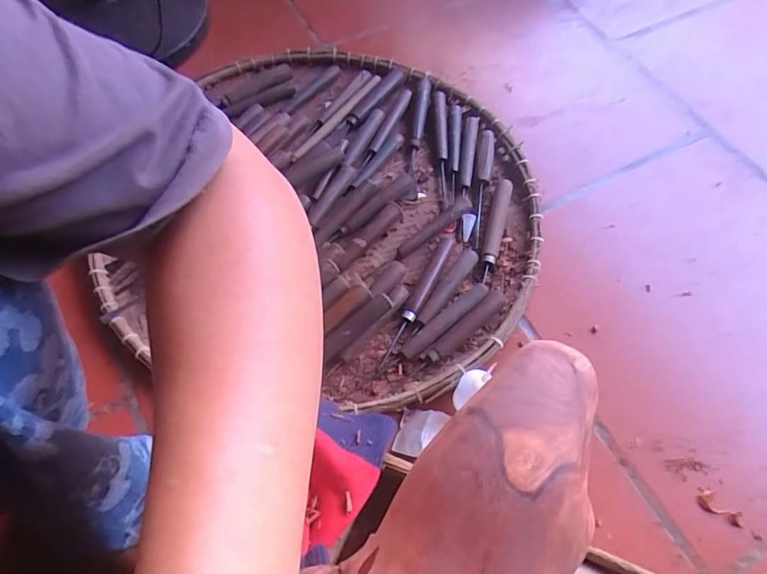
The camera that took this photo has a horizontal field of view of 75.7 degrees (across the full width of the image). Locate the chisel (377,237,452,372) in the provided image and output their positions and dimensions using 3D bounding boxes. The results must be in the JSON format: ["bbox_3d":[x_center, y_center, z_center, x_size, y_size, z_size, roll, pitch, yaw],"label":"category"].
[{"bbox_3d":[0.038,0.013,0.551,0.015,0.013,0.182,24,66,11],"label":"chisel"}]

